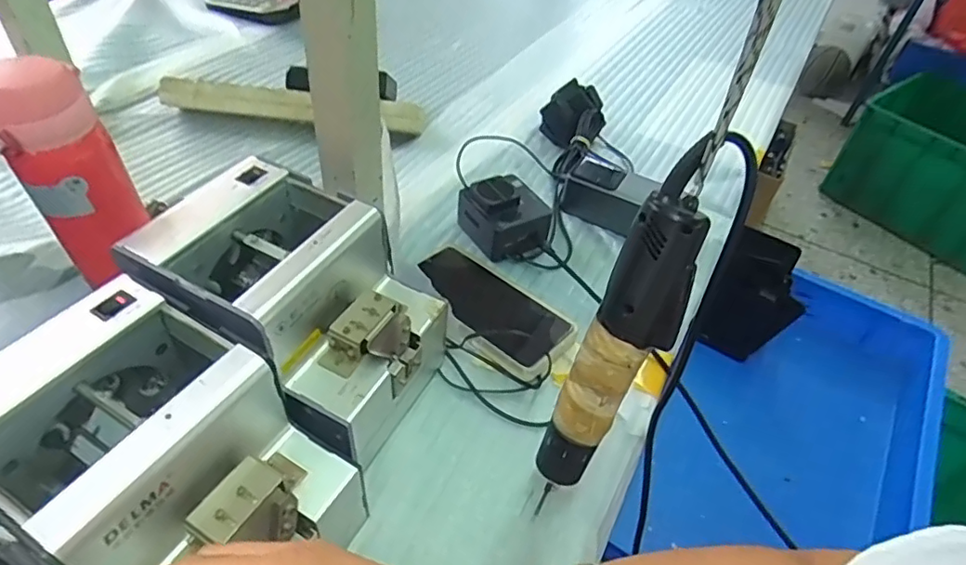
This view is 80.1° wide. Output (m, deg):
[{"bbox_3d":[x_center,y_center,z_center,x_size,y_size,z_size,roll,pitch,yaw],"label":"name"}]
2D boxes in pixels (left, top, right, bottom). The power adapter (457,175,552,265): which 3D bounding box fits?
[{"bbox_3d":[0.025,-0.071,0.601,0.081,0.056,0.077,-17,50,-22],"label":"power adapter"}]

